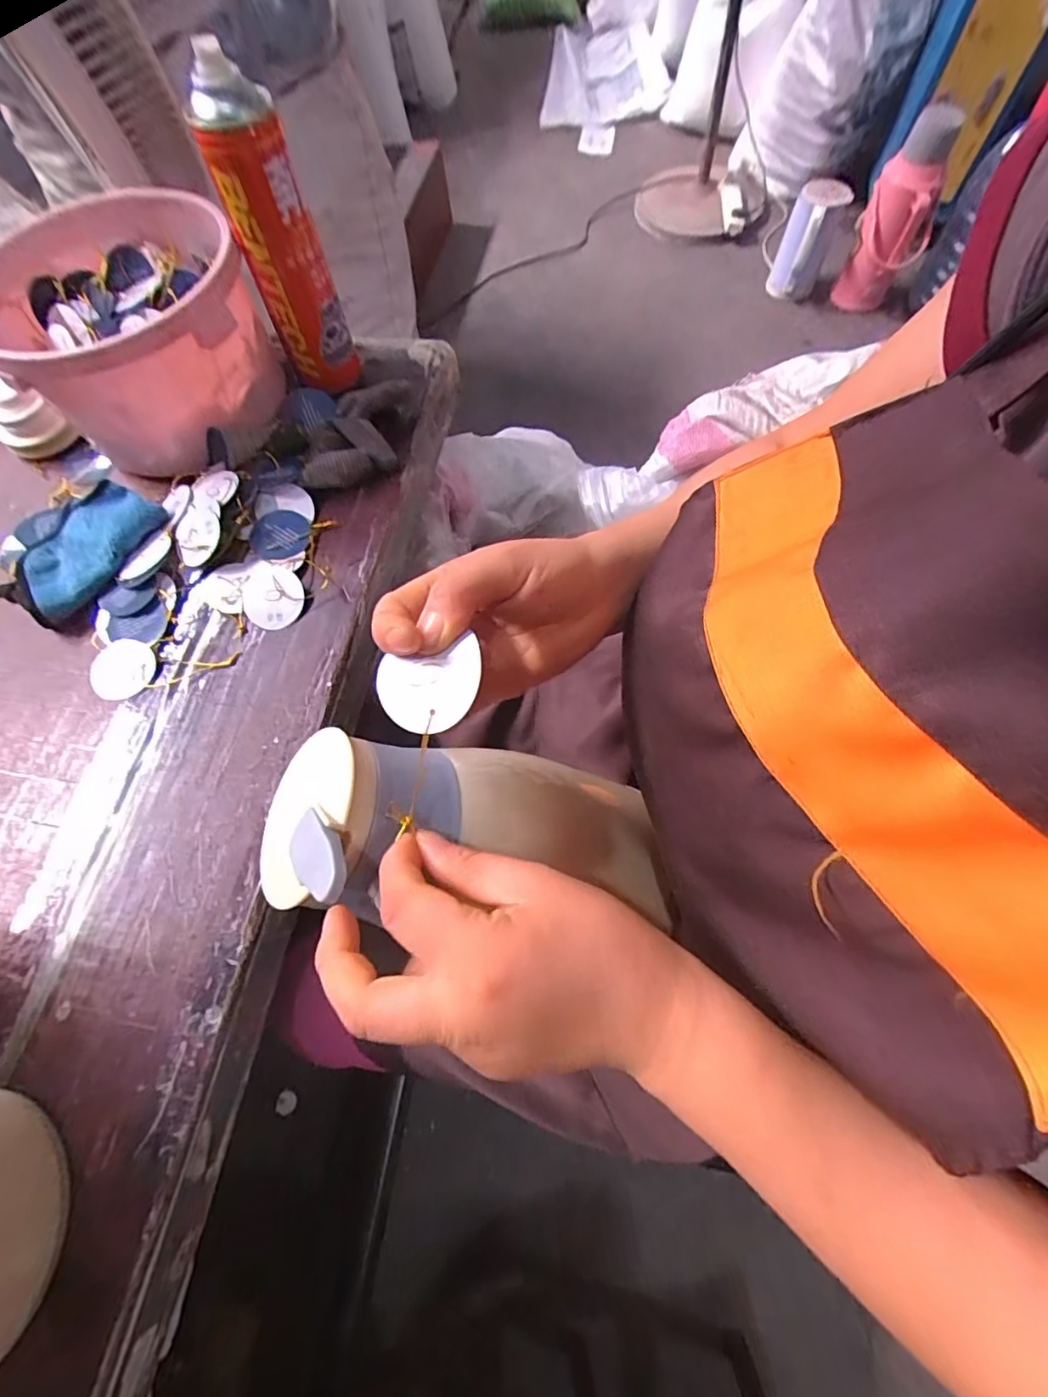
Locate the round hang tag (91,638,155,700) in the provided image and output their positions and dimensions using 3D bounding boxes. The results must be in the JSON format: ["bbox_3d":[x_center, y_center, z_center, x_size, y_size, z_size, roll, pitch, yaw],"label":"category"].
[{"bbox_3d":[-0.324,-0.024,0.429,0.044,0.004,0.051,-3,72,-4],"label":"round hang tag"}]

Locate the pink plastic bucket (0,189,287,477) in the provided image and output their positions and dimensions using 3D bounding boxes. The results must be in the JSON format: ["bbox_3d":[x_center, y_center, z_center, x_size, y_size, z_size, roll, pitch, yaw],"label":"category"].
[{"bbox_3d":[-0.339,-0.324,0.472,0.196,0.118,0.217,-23,68,-8],"label":"pink plastic bucket"}]

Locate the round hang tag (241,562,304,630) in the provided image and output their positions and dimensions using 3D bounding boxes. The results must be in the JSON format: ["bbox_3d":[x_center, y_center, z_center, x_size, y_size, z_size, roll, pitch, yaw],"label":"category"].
[{"bbox_3d":[-0.213,-0.088,0.447,0.050,0.011,0.062,-37,70,-13],"label":"round hang tag"}]

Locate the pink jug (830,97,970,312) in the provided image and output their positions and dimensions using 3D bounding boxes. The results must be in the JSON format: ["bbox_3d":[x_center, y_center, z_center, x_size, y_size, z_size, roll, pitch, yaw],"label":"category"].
[{"bbox_3d":[0.854,-1.095,1.207,0.145,0.303,0.144,28,71,13],"label":"pink jug"}]

